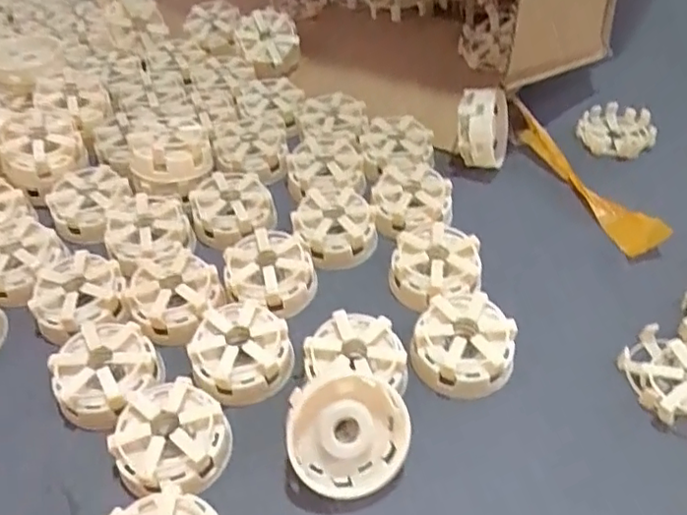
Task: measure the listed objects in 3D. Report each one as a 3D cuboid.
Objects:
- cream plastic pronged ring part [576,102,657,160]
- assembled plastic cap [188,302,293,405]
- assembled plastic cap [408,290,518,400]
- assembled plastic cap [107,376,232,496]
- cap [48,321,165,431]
[{"bbox_3d":[0.250,-0.117,0.565,0.065,0.020,0.058,16,50,17],"label":"cream plastic pronged ring part"},{"bbox_3d":[-0.068,0.060,0.410,0.063,0.029,0.064,-1,47,1],"label":"assembled plastic cap"},{"bbox_3d":[0.079,0.056,0.407,0.065,0.028,0.065,-1,47,1],"label":"assembled plastic cap"},{"bbox_3d":[-0.102,0.108,0.368,0.062,0.033,0.064,-1,47,1],"label":"assembled plastic cap"},{"bbox_3d":[-0.152,0.075,0.403,0.063,0.036,0.068,-1,47,1],"label":"cap"}]

